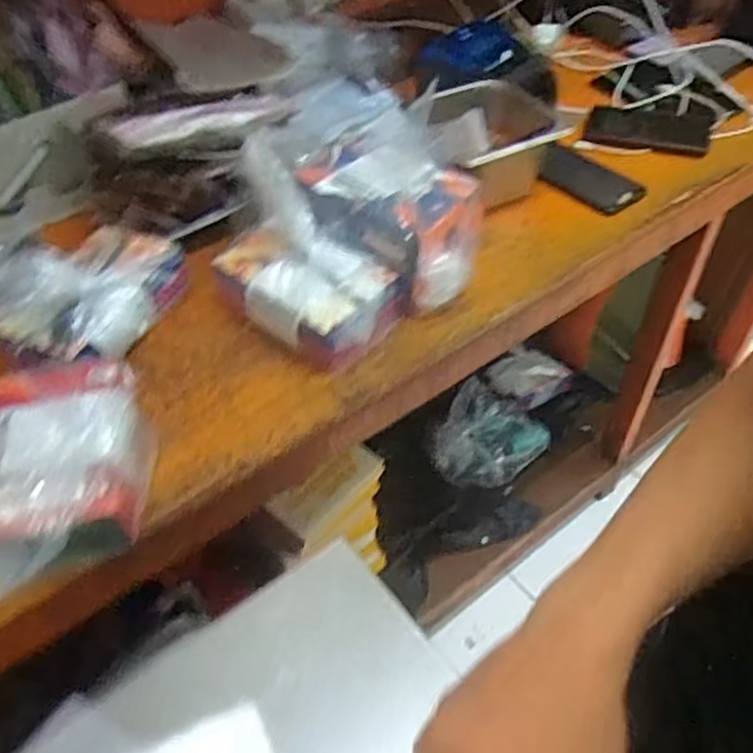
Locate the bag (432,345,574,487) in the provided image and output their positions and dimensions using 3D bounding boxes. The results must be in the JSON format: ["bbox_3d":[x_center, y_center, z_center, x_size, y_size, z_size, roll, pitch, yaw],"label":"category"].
[{"bbox_3d":[0.282,0.070,1.404,0.159,0.163,0.357,29,56,26],"label":"bag"}]

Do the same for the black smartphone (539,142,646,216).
[{"bbox_3d":[0.275,-0.262,0.886,0.076,0.008,0.144,-28,53,-20],"label":"black smartphone"}]

